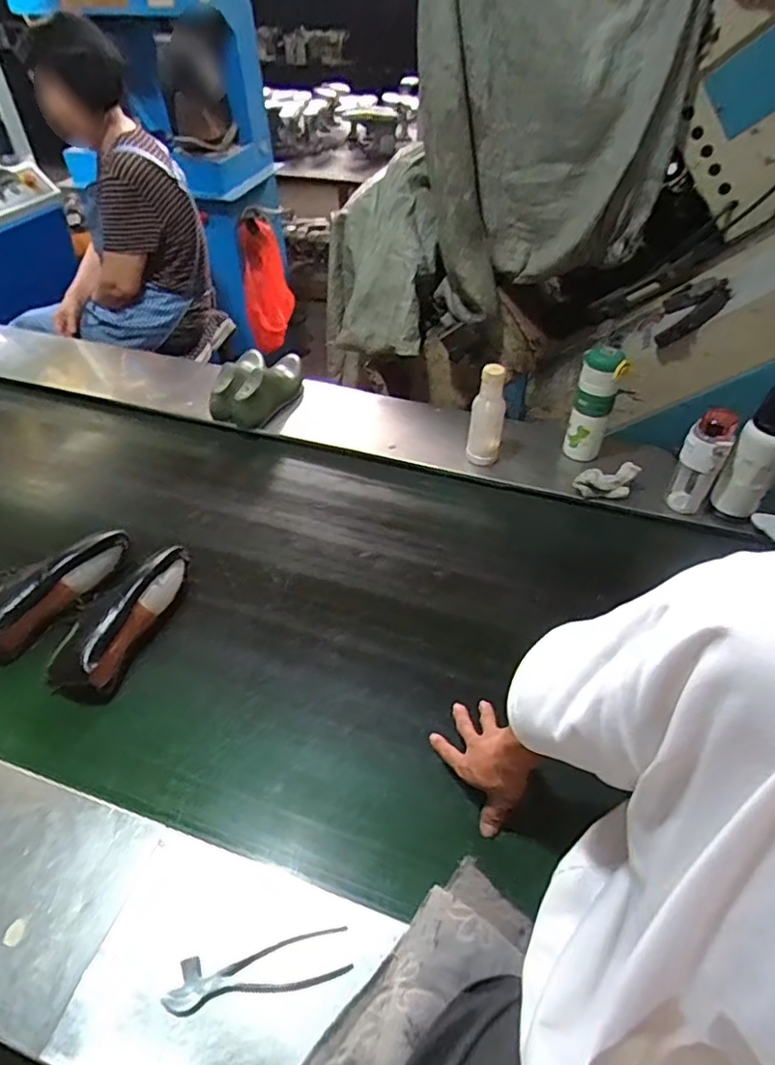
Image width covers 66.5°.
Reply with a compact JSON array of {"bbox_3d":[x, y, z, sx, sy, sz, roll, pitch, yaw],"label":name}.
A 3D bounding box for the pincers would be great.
[{"bbox_3d":[-0.132,0.449,0.608,0.183,0.012,0.047,-9,46,-8],"label":"pincers"}]

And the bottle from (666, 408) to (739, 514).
[{"bbox_3d":[0.562,-0.131,1.057,0.072,0.201,0.070,28,52,26],"label":"bottle"}]

